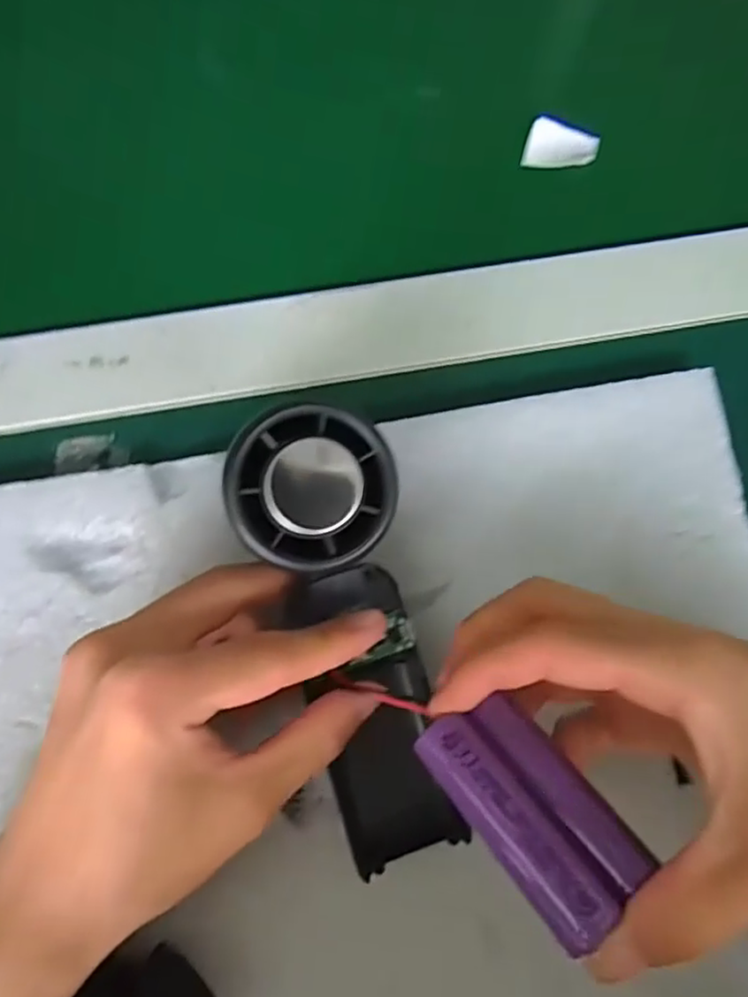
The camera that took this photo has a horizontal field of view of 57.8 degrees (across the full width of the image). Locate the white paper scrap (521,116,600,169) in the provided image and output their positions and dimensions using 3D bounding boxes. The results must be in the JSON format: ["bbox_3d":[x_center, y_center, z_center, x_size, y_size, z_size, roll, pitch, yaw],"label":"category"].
[{"bbox_3d":[0.085,-0.159,0.305,0.032,0.004,0.021,10,102,1],"label":"white paper scrap"}]

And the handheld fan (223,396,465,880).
[{"bbox_3d":[-0.008,0.050,0.232,0.050,0.028,0.161,-13,106,-3],"label":"handheld fan"}]

